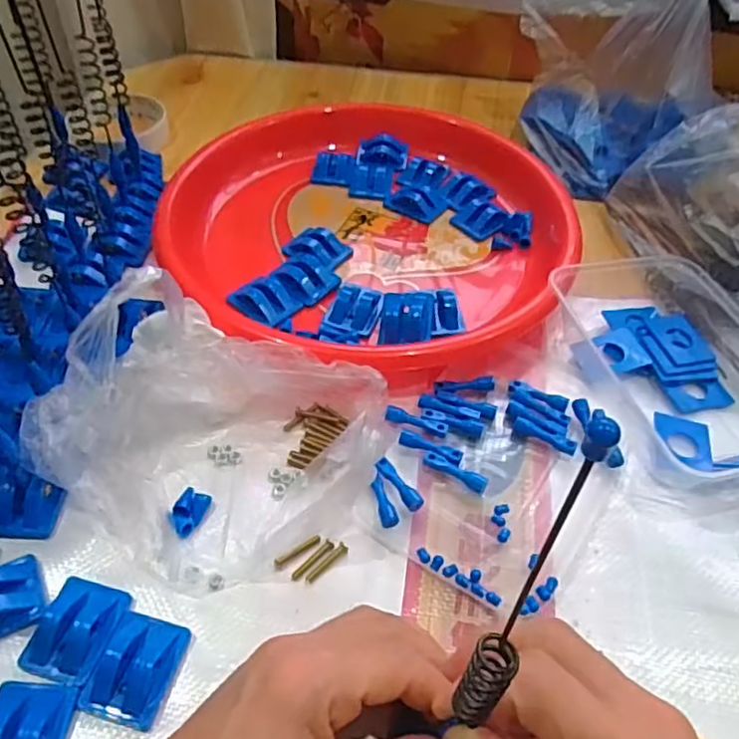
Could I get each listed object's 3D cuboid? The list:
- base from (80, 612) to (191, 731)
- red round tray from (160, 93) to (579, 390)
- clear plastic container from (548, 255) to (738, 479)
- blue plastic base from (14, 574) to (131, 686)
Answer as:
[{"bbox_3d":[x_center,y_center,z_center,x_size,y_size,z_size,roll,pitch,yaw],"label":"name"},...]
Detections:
[{"bbox_3d":[-0.103,0.131,0.292,0.033,0.013,0.045,14,49,11],"label":"base"},{"bbox_3d":[-0.003,-0.107,0.485,0.278,0.043,0.278,1,48,-1],"label":"red round tray"},{"bbox_3d":[0.200,-0.009,0.413,0.106,0.037,0.173,-12,50,-12],"label":"clear plastic container"},{"bbox_3d":[-0.135,0.118,0.301,0.035,0.012,0.045,11,49,8],"label":"blue plastic base"}]

